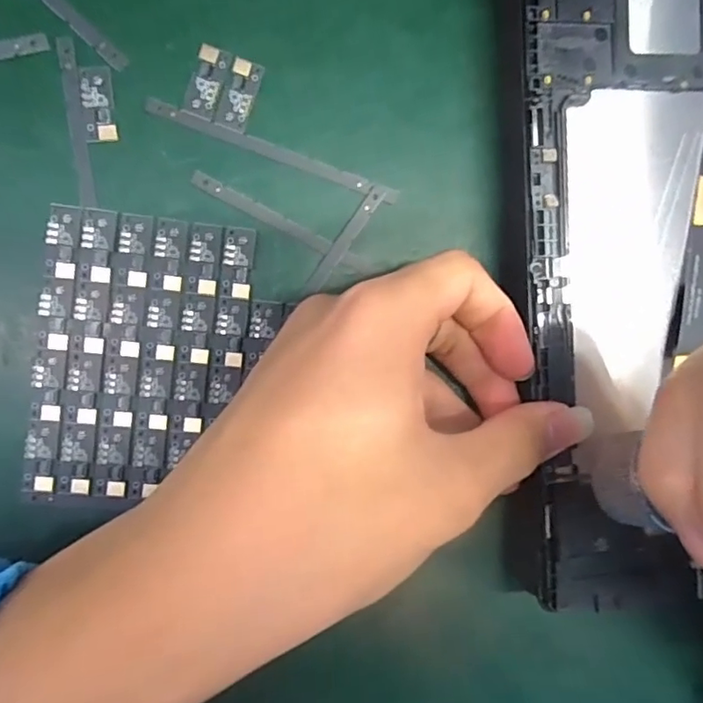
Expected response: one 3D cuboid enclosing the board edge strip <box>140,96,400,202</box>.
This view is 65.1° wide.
[{"bbox_3d":[-0.028,-0.073,0.204,0.095,0.004,0.006,18,89,-8],"label":"board edge strip"}]

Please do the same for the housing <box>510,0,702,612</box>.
[{"bbox_3d":[0.136,-0.034,0.202,0.151,0.018,0.237,-4,92,-6],"label":"housing"}]

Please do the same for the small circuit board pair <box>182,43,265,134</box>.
[{"bbox_3d":[-0.046,-0.096,0.199,0.023,0.004,0.025,18,89,-8],"label":"small circuit board pair"}]

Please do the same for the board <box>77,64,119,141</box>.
[{"bbox_3d":[-0.090,-0.088,0.194,0.011,0.004,0.026,-6,93,-8],"label":"board"}]

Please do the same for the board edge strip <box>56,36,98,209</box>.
[{"bbox_3d":[-0.097,-0.081,0.193,0.006,0.004,0.059,-7,93,-8],"label":"board edge strip"}]

